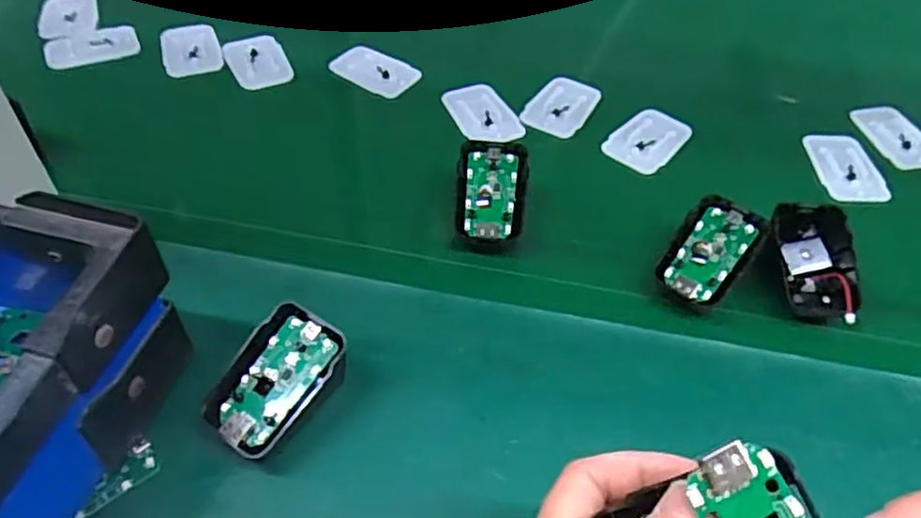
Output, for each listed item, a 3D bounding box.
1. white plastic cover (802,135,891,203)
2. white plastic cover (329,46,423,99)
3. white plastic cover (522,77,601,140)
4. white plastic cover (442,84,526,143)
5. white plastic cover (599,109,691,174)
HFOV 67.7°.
[{"bbox_3d":[0.278,-0.066,0.496,0.043,0.011,0.064,0,49,-3],"label":"white plastic cover"},{"bbox_3d":[-0.069,-0.150,0.552,0.065,0.005,0.041,25,57,10],"label":"white plastic cover"},{"bbox_3d":[0.078,-0.118,0.532,0.044,0.012,0.066,25,52,18],"label":"white plastic cover"},{"bbox_3d":[0.017,-0.111,0.521,0.045,0.006,0.066,-14,51,-15],"label":"white plastic cover"},{"bbox_3d":[0.137,-0.087,0.508,0.045,0.006,0.062,32,61,26],"label":"white plastic cover"}]

